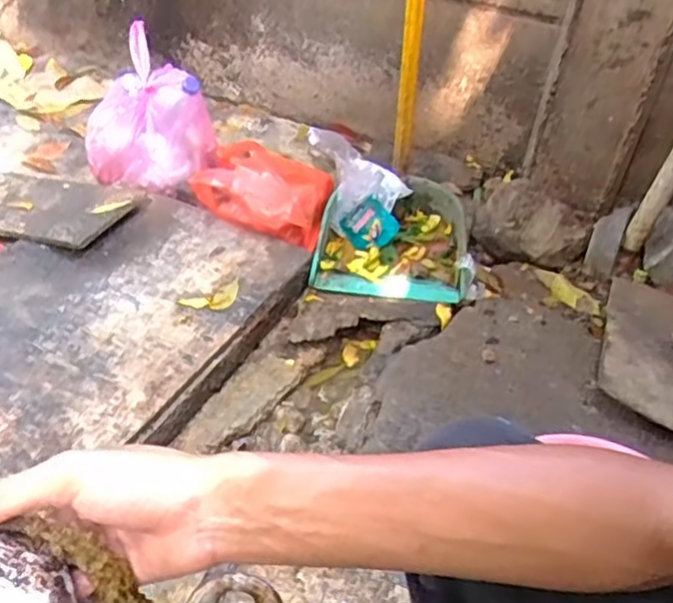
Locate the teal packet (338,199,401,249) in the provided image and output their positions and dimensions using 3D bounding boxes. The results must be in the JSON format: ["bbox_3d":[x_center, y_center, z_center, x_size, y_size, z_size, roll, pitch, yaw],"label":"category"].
[{"bbox_3d":[0.063,-0.139,1.252,0.083,0.088,0.015,48,17,-8],"label":"teal packet"}]

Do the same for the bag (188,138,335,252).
[{"bbox_3d":[-0.142,-0.214,1.275,0.250,0.120,0.169,13,42,7],"label":"bag"}]

